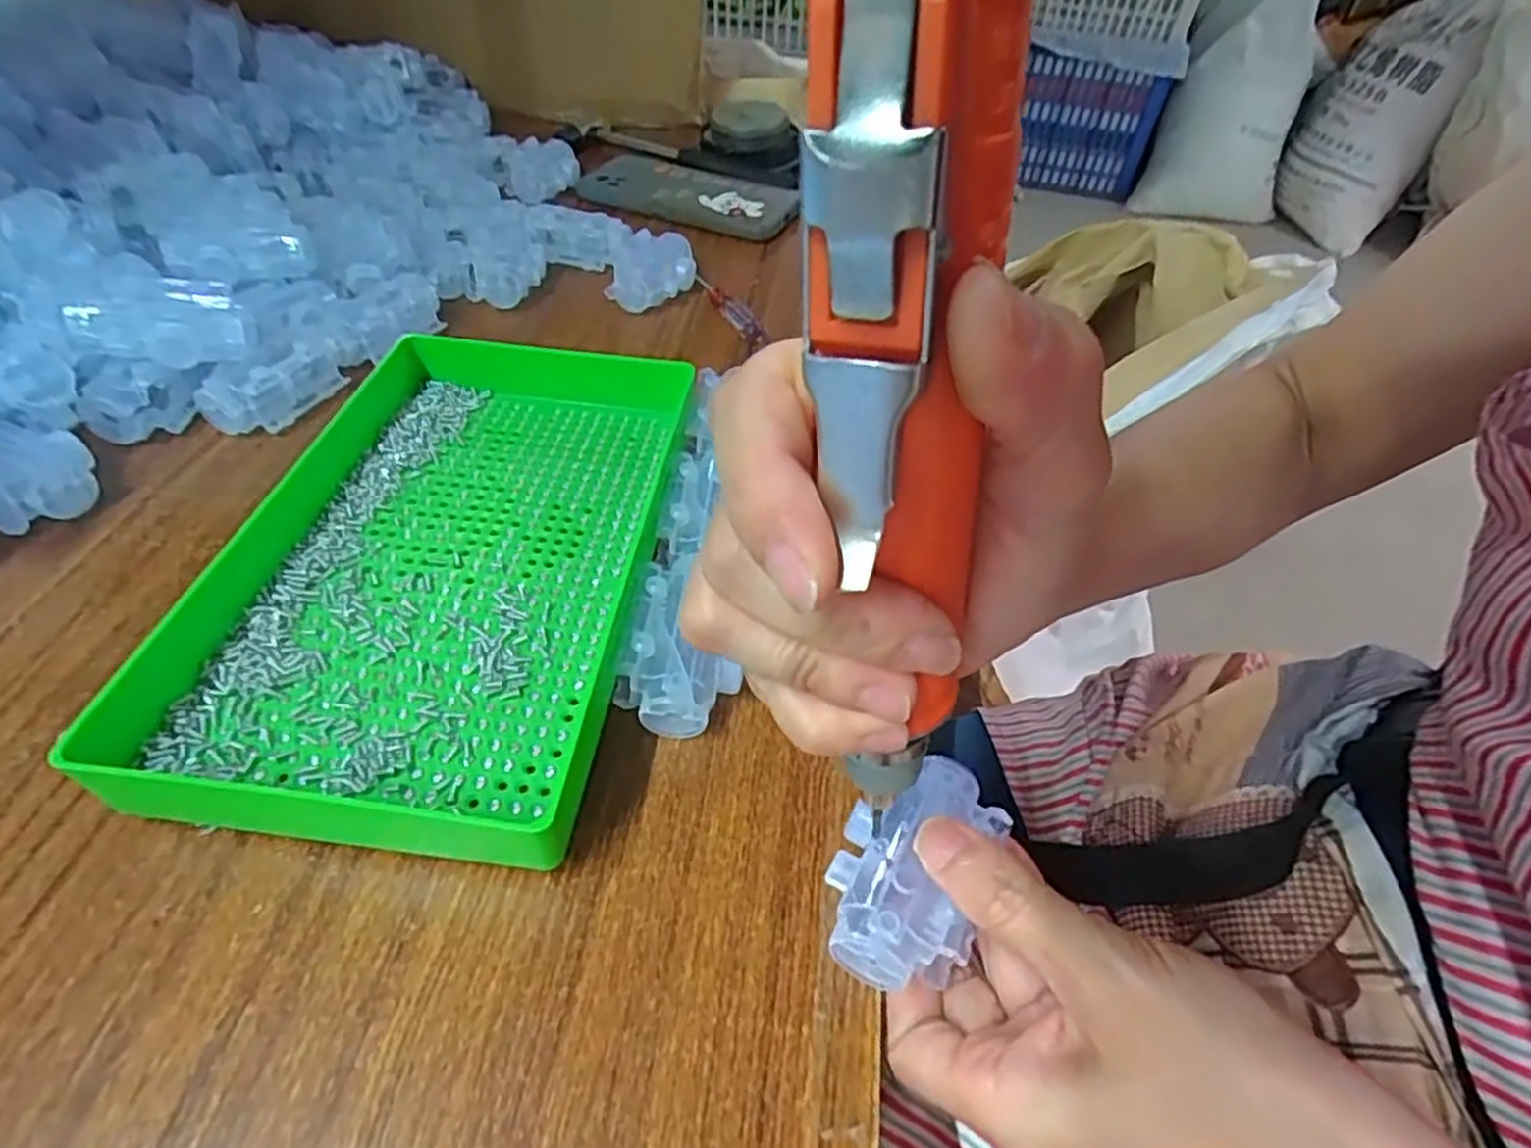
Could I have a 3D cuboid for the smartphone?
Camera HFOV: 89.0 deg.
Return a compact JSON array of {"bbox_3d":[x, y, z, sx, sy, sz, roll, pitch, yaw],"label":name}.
[{"bbox_3d":[-0.059,-0.294,0.600,0.164,0.014,0.080,20,48,12],"label":"smartphone"}]

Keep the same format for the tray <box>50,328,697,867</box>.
[{"bbox_3d":[-0.128,-0.010,0.317,0.162,0.036,0.245,7,47,0],"label":"tray"}]

